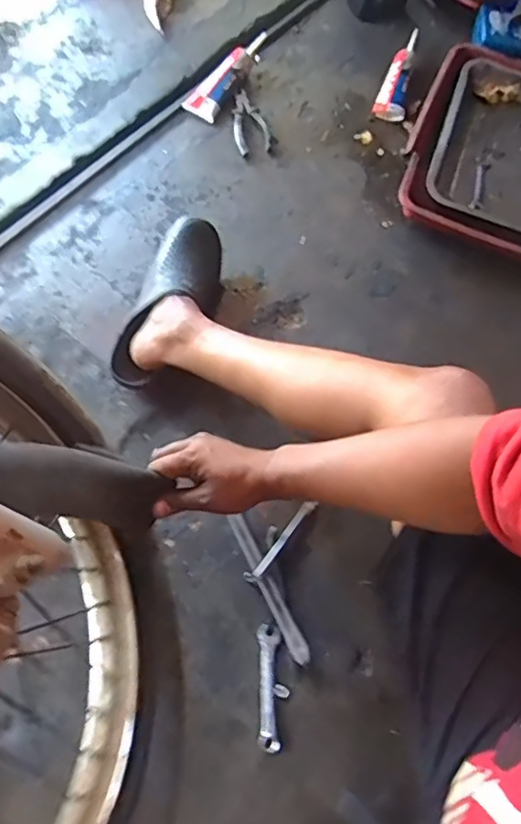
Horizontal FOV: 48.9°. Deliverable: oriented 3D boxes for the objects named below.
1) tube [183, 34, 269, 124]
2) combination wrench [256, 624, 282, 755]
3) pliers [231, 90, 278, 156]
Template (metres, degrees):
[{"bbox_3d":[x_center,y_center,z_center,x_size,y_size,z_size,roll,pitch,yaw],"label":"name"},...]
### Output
[{"bbox_3d":[-0.069,-0.615,1.049,0.067,0.033,0.191,28,72,10],"label":"tube"},{"bbox_3d":[0.011,0.335,0.698,0.027,0.011,0.139,0,69,-1],"label":"combination wrench"},{"bbox_3d":[-0.019,-0.514,1.015,0.071,0.014,0.142,-13,70,-6],"label":"pliers"}]

